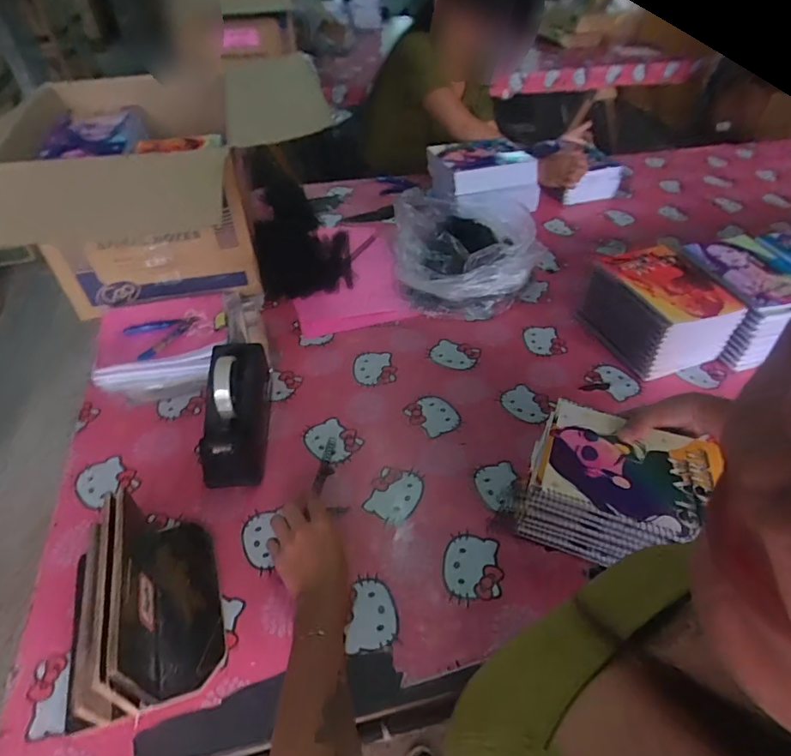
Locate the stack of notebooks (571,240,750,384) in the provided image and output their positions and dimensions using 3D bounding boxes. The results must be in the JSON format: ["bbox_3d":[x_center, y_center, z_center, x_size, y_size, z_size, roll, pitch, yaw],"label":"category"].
[{"bbox_3d":[0.466,-0.124,0.891,0.170,0.118,0.207,-15,48,-15],"label":"stack of notebooks"}]

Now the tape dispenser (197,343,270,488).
[{"bbox_3d":[-0.225,0.044,0.706,0.071,0.111,0.197,-3,46,-5],"label":"tape dispenser"}]

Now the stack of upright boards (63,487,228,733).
[{"bbox_3d":[-0.278,0.230,0.521,0.143,0.117,0.196,-17,49,-17],"label":"stack of upright boards"}]

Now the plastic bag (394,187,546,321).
[{"bbox_3d":[0.147,-0.266,1.012,0.296,0.102,0.306,1,46,0],"label":"plastic bag"}]

